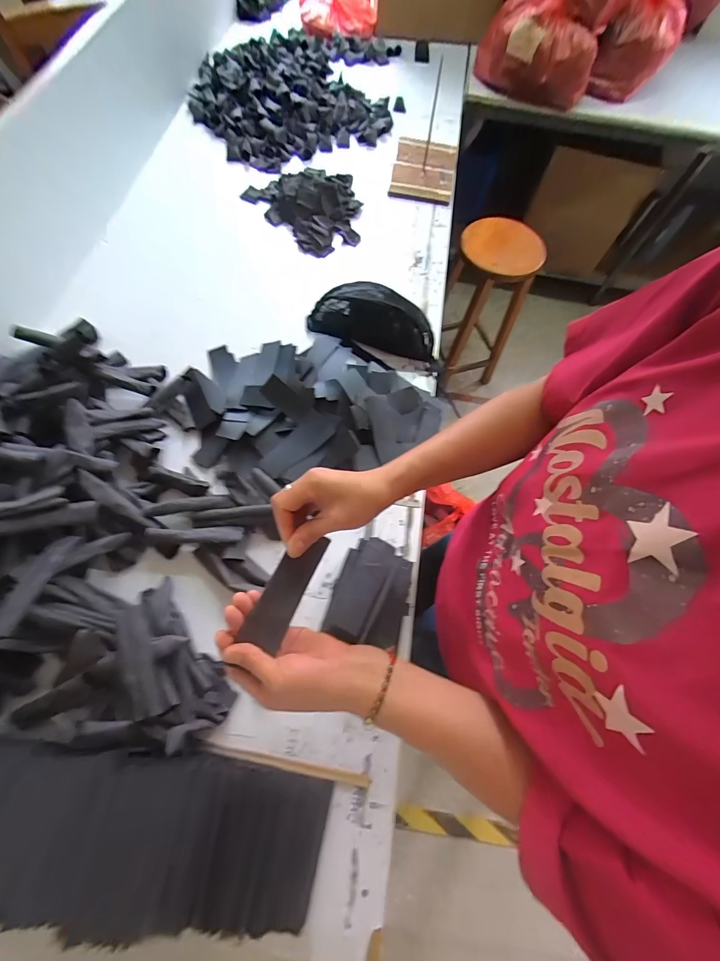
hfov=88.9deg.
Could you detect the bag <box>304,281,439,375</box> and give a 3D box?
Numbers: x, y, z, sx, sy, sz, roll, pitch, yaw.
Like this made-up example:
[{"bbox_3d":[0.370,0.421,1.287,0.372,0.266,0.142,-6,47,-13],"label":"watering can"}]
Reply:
[{"bbox_3d":[0.038,-0.350,0.817,0.303,0.081,0.146,25,69,7],"label":"bag"}]

